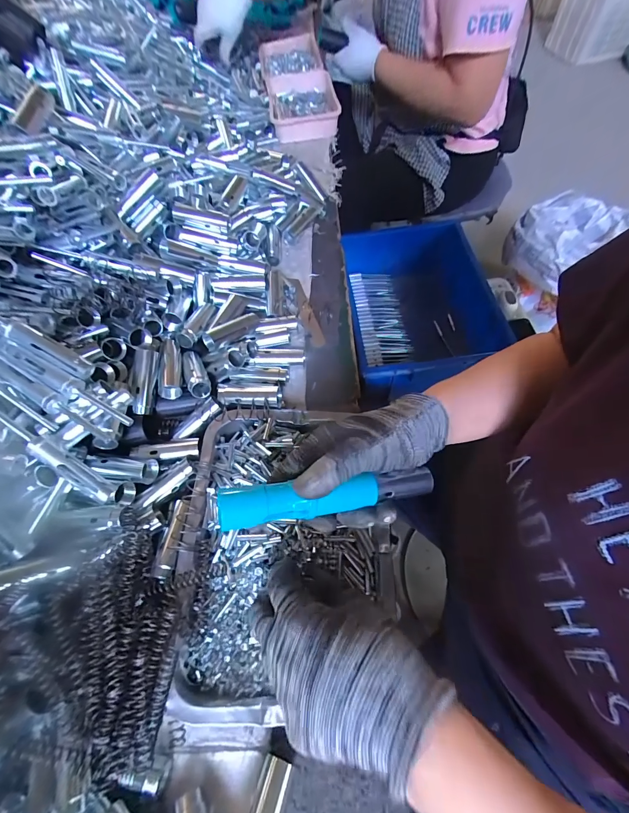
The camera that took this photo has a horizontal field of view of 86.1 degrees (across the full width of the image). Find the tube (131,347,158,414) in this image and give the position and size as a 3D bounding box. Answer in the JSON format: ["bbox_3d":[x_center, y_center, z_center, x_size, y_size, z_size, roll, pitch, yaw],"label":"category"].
[{"bbox_3d":[-0.183,-0.027,0.360,0.021,0.022,0.071,0,82,4],"label":"tube"}]

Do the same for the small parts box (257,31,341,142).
[{"bbox_3d":[-0.042,-0.721,0.738,0.137,0.047,0.453,-9,62,-1],"label":"small parts box"}]

